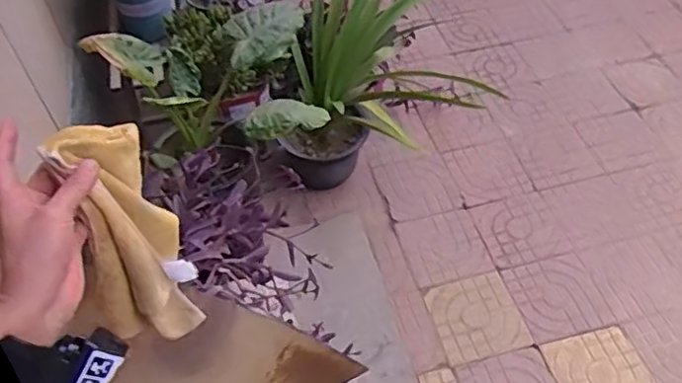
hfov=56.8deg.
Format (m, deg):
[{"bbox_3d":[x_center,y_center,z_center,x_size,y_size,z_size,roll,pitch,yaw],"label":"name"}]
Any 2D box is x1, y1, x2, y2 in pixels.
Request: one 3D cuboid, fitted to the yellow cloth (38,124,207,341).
[{"bbox_3d":[-0.192,0.051,0.574,0.047,0.309,0.107,32,57,21],"label":"yellow cloth"}]

